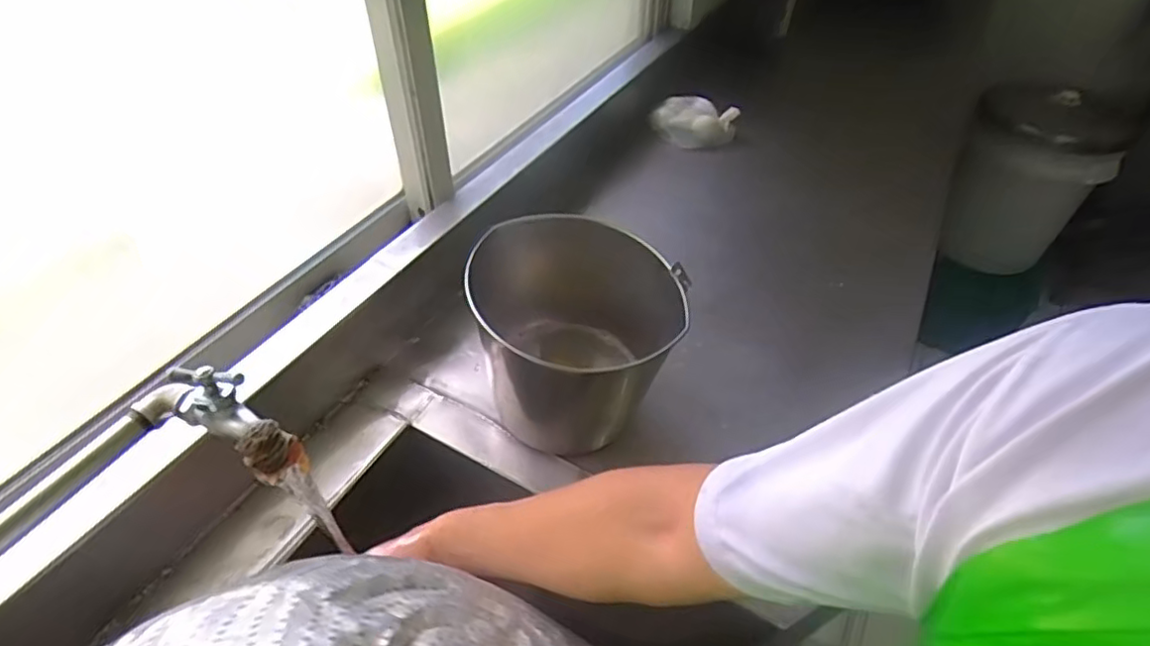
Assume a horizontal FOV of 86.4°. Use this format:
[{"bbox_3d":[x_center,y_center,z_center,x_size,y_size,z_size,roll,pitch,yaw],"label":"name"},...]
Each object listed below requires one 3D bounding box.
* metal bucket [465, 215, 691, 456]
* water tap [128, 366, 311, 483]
[{"bbox_3d":[-0.008,0.008,0.703,0.237,0.204,0.197,11,46,8],"label":"metal bucket"},{"bbox_3d":[-0.271,0.069,0.460,0.133,0.073,0.037,16,47,13],"label":"water tap"}]

